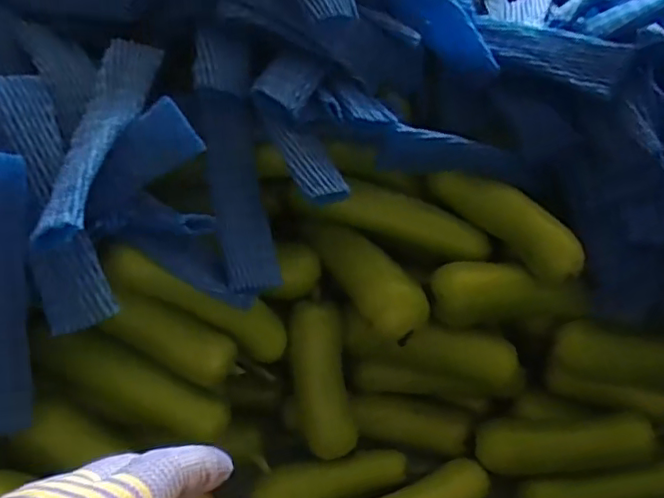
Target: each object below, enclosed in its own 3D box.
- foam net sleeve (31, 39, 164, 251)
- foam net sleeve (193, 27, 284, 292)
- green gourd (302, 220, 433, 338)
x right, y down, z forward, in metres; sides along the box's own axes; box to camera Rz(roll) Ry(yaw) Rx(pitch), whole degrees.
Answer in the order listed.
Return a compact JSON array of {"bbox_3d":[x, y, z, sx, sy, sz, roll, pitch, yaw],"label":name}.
[{"bbox_3d":[-0.203,-0.101,0.524,0.055,0.037,0.240,6,49,-1],"label":"foam net sleeve"},{"bbox_3d":[-0.097,-0.092,0.590,0.056,0.030,0.266,-8,84,-13],"label":"foam net sleeve"},{"bbox_3d":[0.044,0.032,0.677,0.075,0.056,0.161,-20,55,-21],"label":"green gourd"}]

